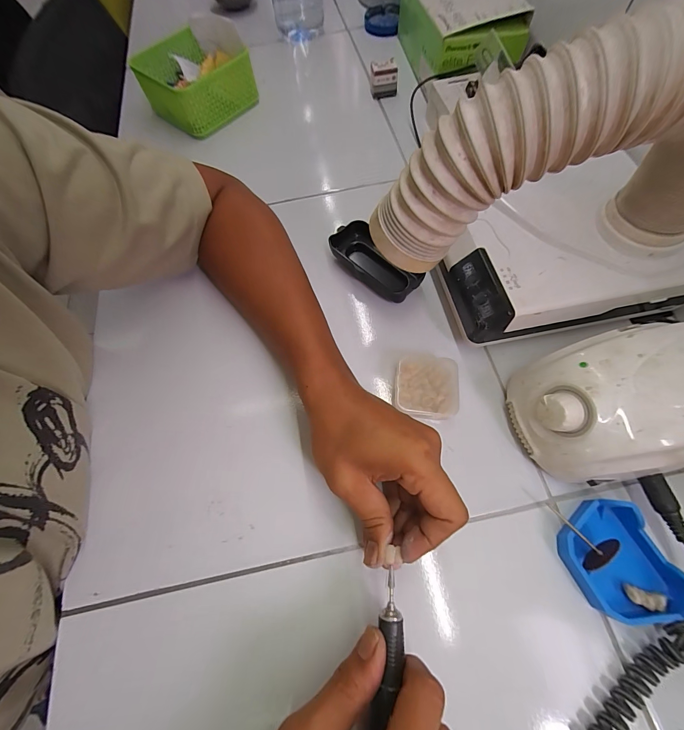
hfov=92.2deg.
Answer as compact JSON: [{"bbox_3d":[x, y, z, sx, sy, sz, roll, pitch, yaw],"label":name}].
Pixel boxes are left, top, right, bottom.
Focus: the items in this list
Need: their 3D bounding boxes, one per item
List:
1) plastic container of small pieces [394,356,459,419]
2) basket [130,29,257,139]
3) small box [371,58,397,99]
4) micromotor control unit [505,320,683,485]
[{"bbox_3d":[0.078,0.020,0.305,0.056,0.016,0.061,4,67,5],"label":"plastic container of small pieces"},{"bbox_3d":[-0.211,-0.414,0.483,0.134,0.069,0.126,37,73,17],"label":"basket"},{"bbox_3d":[0.062,-0.422,0.489,0.035,0.040,0.023,-14,66,-3],"label":"small box"},{"bbox_3d":[0.221,0.030,0.256,0.146,0.085,0.100,-11,66,-2],"label":"micromotor control unit"}]

